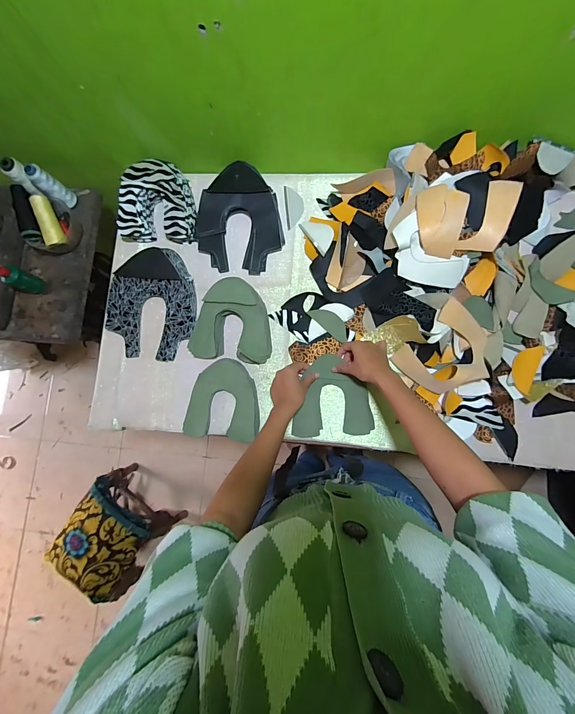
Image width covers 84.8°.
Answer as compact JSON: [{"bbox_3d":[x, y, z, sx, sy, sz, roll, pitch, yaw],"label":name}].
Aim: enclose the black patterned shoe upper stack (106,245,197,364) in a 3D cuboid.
[{"bbox_3d":[-0.303,-0.120,0.691,0.193,0.051,0.246,0,83,7],"label":"black patterned shoe upper stack"}]

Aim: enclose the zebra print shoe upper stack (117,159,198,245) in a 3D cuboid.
[{"bbox_3d":[-0.293,-0.350,0.712,0.168,0.071,0.161,1,83,7],"label":"zebra print shoe upper stack"}]

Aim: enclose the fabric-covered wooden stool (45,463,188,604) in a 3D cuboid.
[{"bbox_3d":[-0.636,0.629,1.216,0.302,0.380,0.262,25,85,8],"label":"fabric-covered wooden stool"}]

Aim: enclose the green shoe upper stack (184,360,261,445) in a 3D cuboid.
[{"bbox_3d":[-0.135,0.088,0.662,0.156,0.025,0.164,5,84,7],"label":"green shoe upper stack"}]

